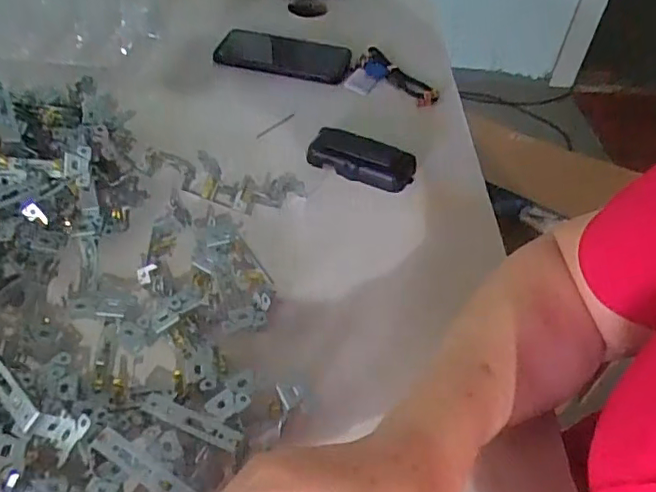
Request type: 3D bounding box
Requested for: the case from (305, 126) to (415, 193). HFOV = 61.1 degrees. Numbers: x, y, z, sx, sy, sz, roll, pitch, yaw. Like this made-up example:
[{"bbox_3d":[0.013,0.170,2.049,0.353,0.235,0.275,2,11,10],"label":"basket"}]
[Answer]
[{"bbox_3d":[0.035,-0.090,0.562,0.105,0.030,0.044,16,46,8],"label":"case"}]

